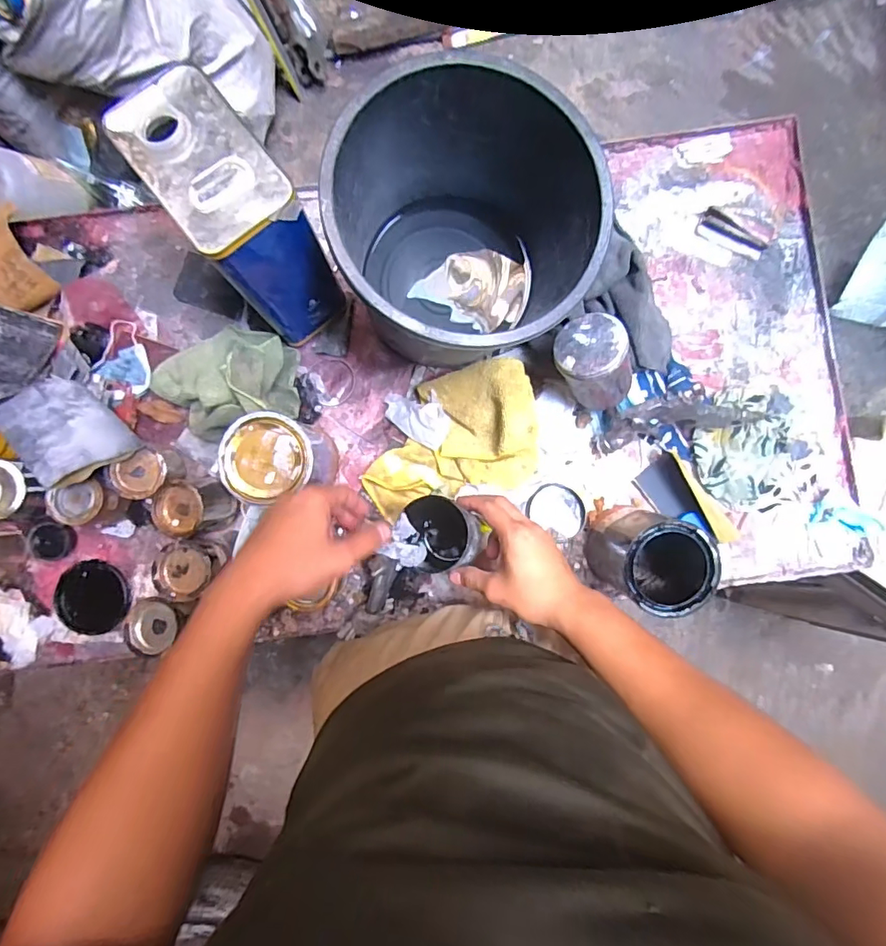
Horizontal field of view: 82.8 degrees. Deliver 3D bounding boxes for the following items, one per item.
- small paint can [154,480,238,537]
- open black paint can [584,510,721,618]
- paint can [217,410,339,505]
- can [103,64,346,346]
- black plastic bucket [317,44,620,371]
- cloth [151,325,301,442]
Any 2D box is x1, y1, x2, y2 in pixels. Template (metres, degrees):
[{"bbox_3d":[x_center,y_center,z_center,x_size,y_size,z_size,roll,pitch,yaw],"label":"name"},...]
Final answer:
[{"bbox_3d":[-0.320,0.045,0.646,0.078,0.069,0.068,-14,88,3],"label":"small paint can"},{"bbox_3d":[0.247,0.104,0.602,0.125,0.135,0.107,15,90,4],"label":"open black paint can"},{"bbox_3d":[-0.196,-0.018,0.626,0.103,0.143,0.098,0,89,3],"label":"paint can"},{"bbox_3d":[-0.212,-0.270,0.570,0.116,0.256,0.180,-34,87,2],"label":"can"},{"bbox_3d":[0.030,-0.248,0.563,0.256,0.247,0.259,0,89,3],"label":"black plastic bucket"},{"bbox_3d":[-0.292,-0.117,0.653,0.194,0.078,0.146,-4,88,3],"label":"cloth"}]

